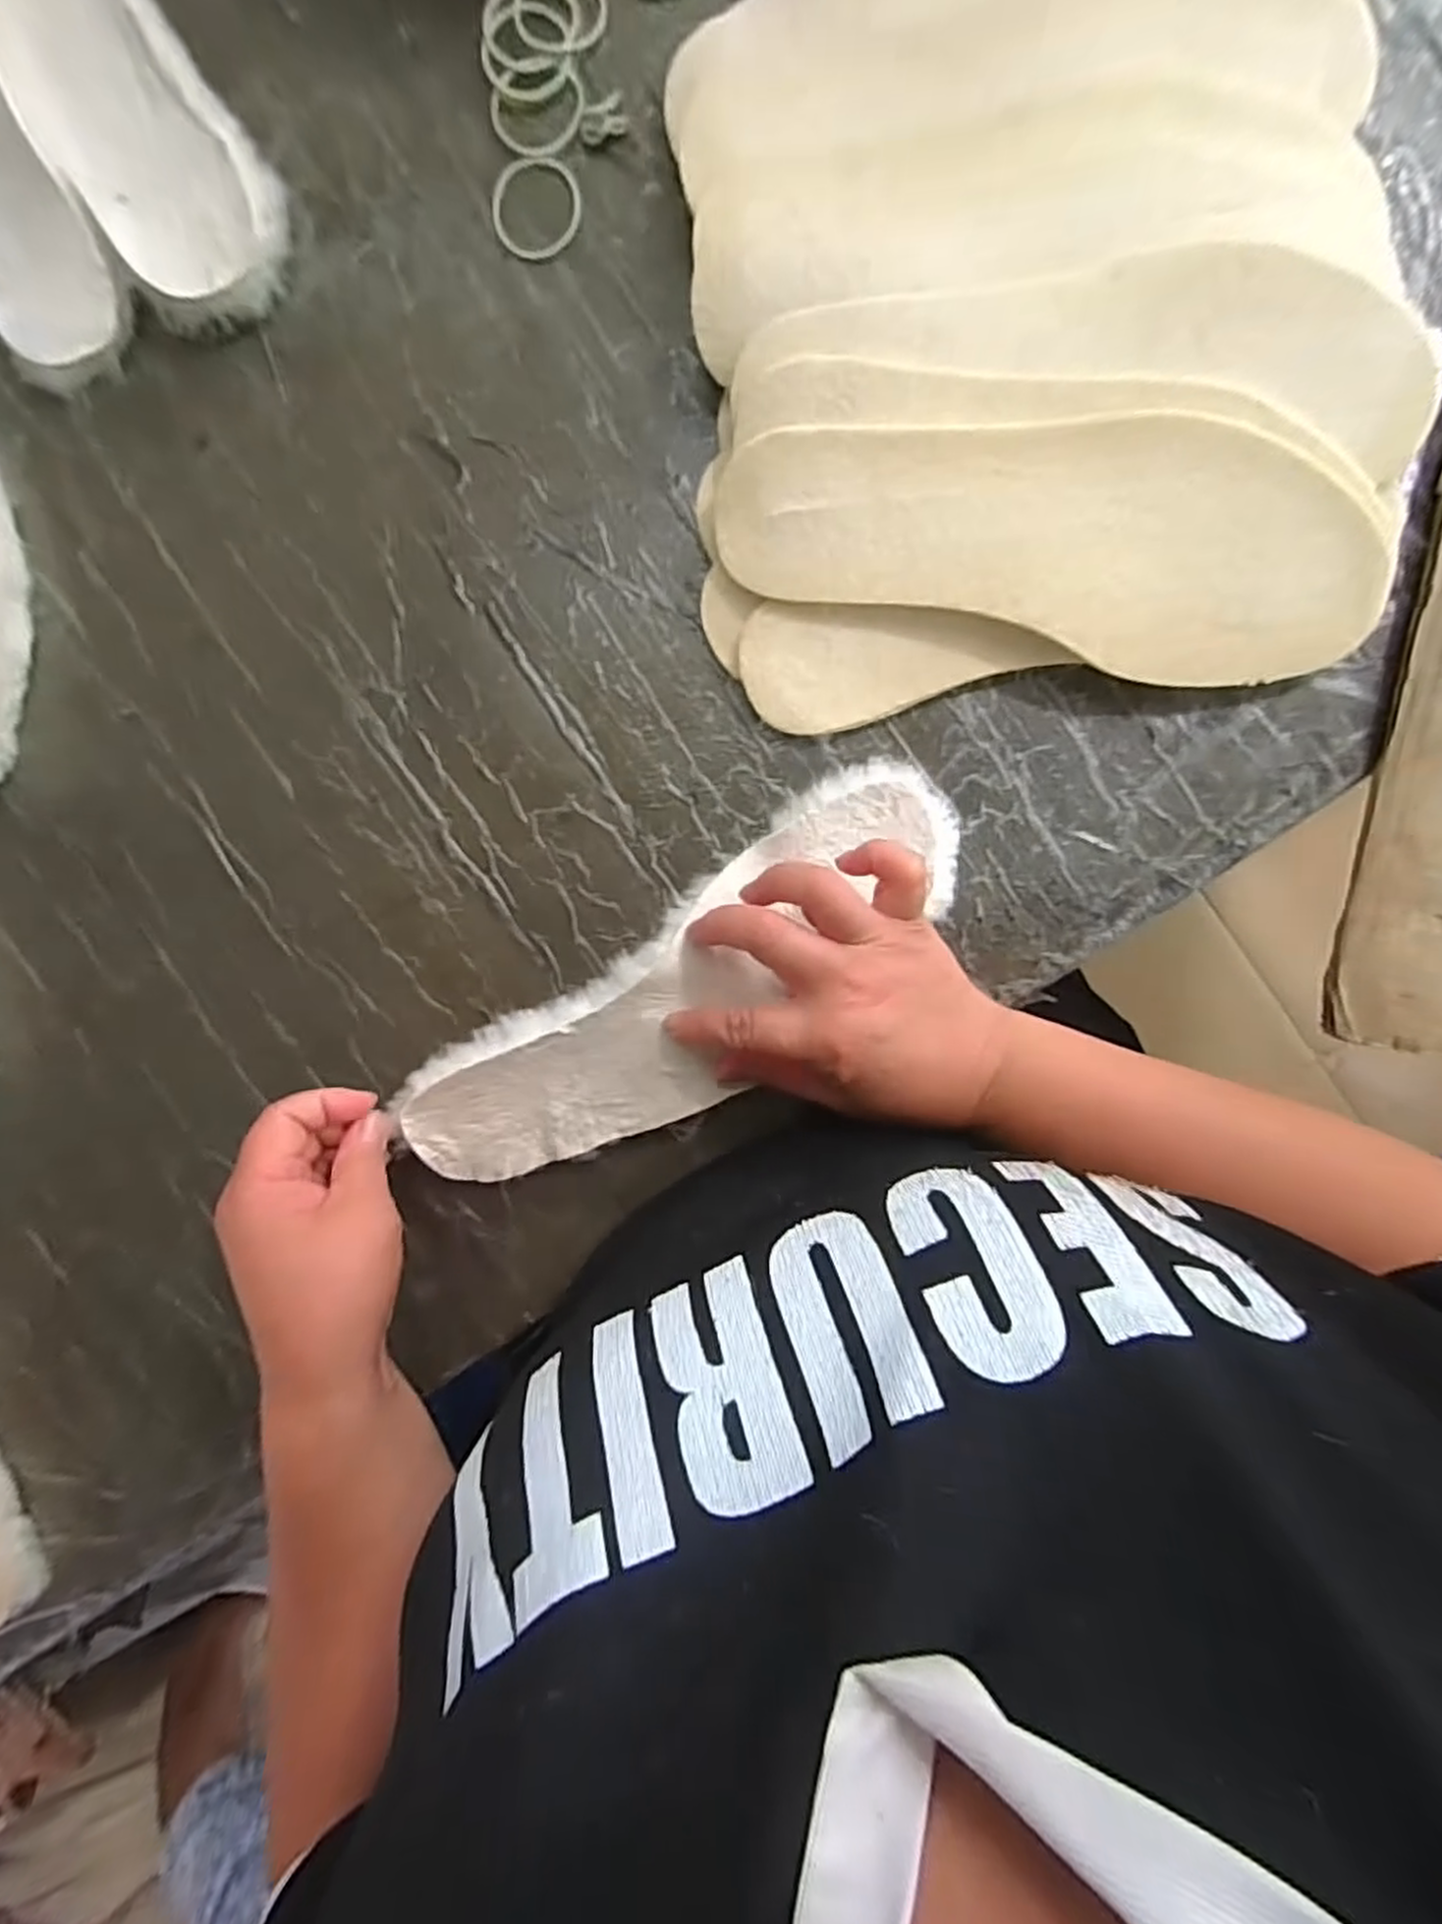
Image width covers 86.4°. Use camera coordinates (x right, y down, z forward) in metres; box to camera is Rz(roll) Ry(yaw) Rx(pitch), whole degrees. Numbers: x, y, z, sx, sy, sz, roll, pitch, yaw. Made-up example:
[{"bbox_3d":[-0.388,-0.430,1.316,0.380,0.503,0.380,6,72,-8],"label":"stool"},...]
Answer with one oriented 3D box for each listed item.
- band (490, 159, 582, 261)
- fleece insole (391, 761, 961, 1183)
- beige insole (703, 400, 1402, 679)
[{"bbox_3d":[-0.085,-0.344,0.350,0.041,0.004,0.042,14,97,3],"label":"band"},{"bbox_3d":[-0.019,0.016,0.353,0.288,0.025,0.091,-39,93,6],"label":"fleece insole"},{"bbox_3d":[0.133,-0.177,0.319,0.265,0.008,0.092,9,112,4],"label":"beige insole"}]

